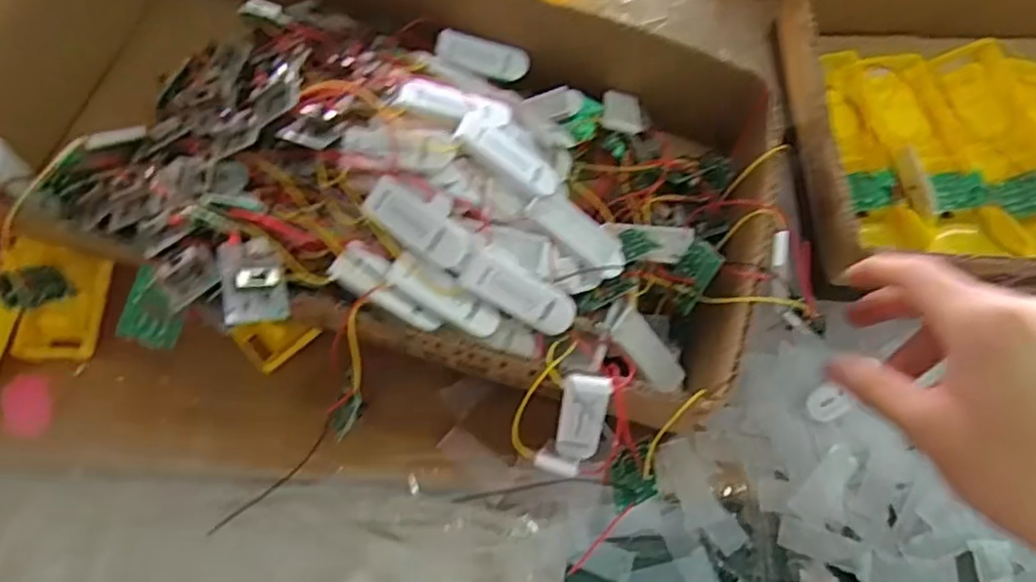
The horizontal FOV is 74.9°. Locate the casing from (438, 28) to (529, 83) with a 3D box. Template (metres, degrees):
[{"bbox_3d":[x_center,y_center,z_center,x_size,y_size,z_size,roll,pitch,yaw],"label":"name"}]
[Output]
[{"bbox_3d":[-0.023,-0.151,0.434,0.059,0.009,0.022,13,84,-4],"label":"casing"}]

